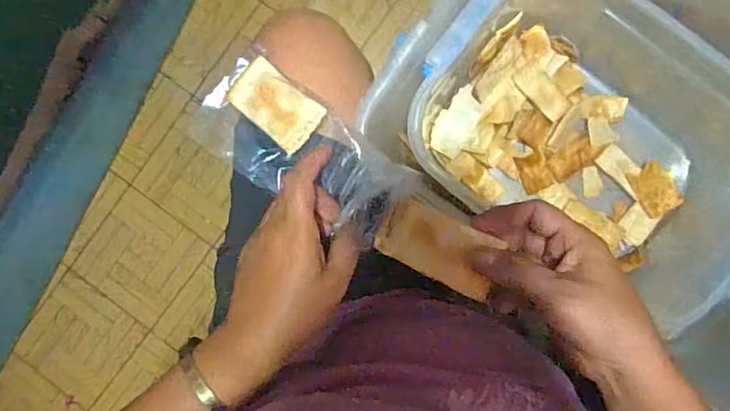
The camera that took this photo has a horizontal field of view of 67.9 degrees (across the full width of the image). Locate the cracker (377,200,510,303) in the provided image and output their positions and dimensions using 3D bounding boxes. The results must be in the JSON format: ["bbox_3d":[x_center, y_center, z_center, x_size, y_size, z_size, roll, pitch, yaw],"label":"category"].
[{"bbox_3d":[0.051,0.027,0.376,0.086,0.004,0.044,25,74,22],"label":"cracker"}]

